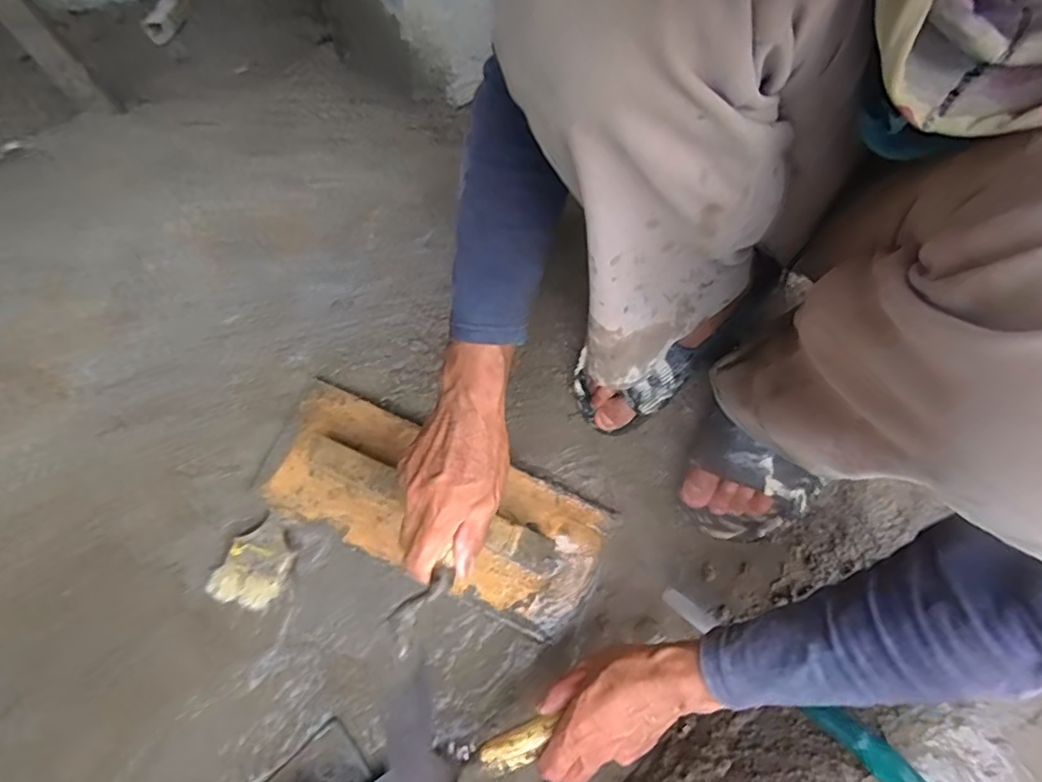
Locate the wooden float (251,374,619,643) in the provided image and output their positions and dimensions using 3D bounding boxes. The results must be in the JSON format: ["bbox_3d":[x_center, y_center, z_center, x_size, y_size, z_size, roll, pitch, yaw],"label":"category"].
[{"bbox_3d":[-0.103,0.123,0.622,0.392,0.070,0.157,23,74,7],"label":"wooden float"}]

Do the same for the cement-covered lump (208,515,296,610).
[{"bbox_3d":[-0.299,0.200,0.630,0.071,0.020,0.095,32,65,13],"label":"cement-covered lump"}]

